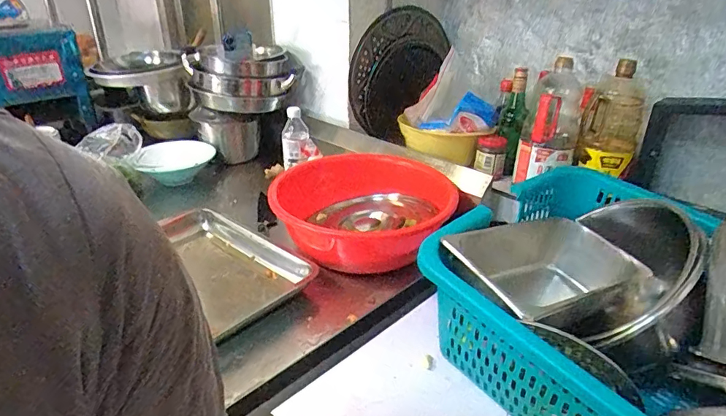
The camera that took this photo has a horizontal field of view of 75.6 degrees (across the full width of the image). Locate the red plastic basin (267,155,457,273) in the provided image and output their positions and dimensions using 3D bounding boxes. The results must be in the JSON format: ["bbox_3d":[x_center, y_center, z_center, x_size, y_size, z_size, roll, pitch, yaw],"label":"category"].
[{"bbox_3d":[-0.009,0.015,1.027,0.387,0.143,0.387,0,27,0],"label":"red plastic basin"}]

